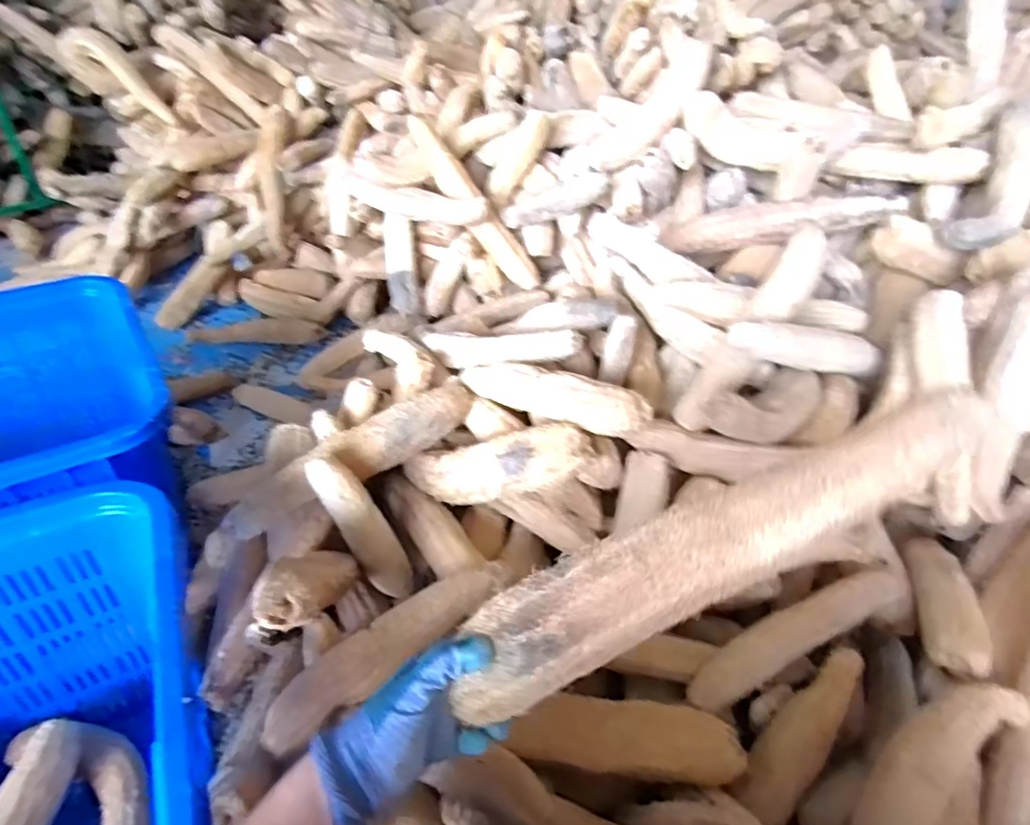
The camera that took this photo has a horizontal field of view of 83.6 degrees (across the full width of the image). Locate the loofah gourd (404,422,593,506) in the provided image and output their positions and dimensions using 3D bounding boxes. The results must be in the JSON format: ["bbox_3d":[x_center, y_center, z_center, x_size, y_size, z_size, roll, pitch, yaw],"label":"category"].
[{"bbox_3d":[-0.043,0.087,0.929,0.348,0.086,0.074,-14,24,37],"label":"loofah gourd"}]

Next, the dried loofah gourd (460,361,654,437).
[{"bbox_3d":[0.041,-0.030,0.943,0.063,0.071,0.394,-27,27,-34],"label":"dried loofah gourd"}]

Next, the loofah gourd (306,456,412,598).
[{"bbox_3d":[-0.233,0.177,0.880,0.048,0.264,0.057,-9,27,35],"label":"loofah gourd"}]

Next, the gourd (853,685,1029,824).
[{"bbox_3d":[0.460,0.408,0.642,0.291,0.064,0.091,-44,53,-14],"label":"gourd"}]

